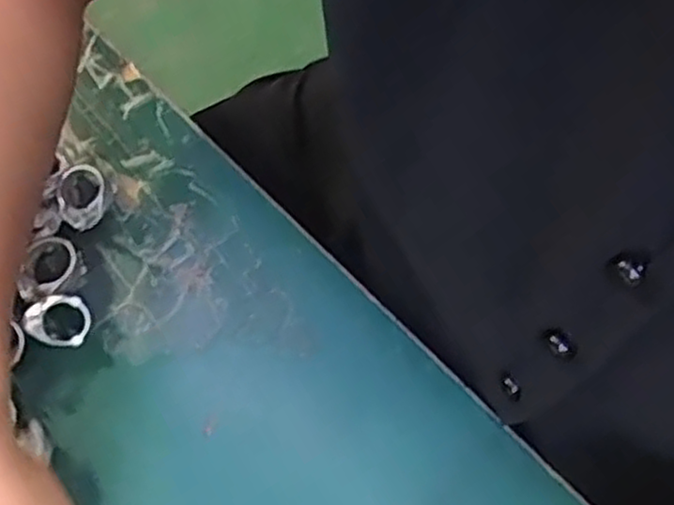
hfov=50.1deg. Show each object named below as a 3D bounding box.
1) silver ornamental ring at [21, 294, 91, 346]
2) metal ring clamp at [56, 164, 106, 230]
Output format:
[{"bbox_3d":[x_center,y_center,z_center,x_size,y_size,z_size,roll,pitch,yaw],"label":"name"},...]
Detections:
[{"bbox_3d":[-0.127,0.032,0.331,0.026,0.018,0.023,16,74,8],"label":"silver ornamental ring"},{"bbox_3d":[-0.123,-0.027,0.348,0.026,0.015,0.027,-37,74,-8],"label":"metal ring clamp"}]

